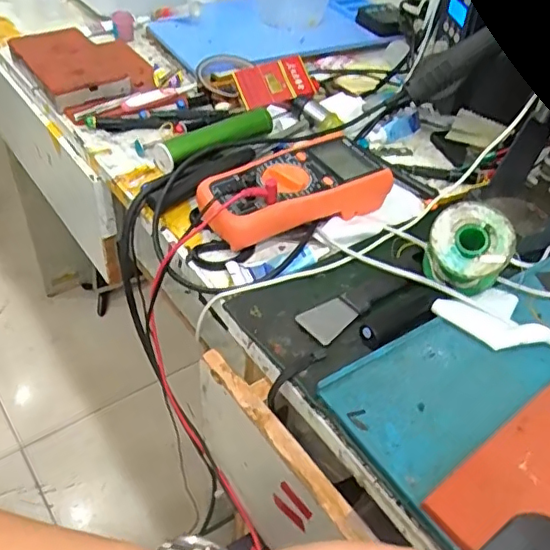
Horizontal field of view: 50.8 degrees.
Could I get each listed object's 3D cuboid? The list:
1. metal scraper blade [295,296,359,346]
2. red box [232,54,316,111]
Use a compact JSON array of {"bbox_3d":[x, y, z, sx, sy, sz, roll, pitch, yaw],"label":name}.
[{"bbox_3d":[0.044,0.035,0.471,0.047,0.004,0.034,-29,53,-32],"label":"metal scraper blade"},{"bbox_3d":[0.001,-0.232,0.703,0.091,0.020,0.056,-18,88,-12],"label":"red box"}]

